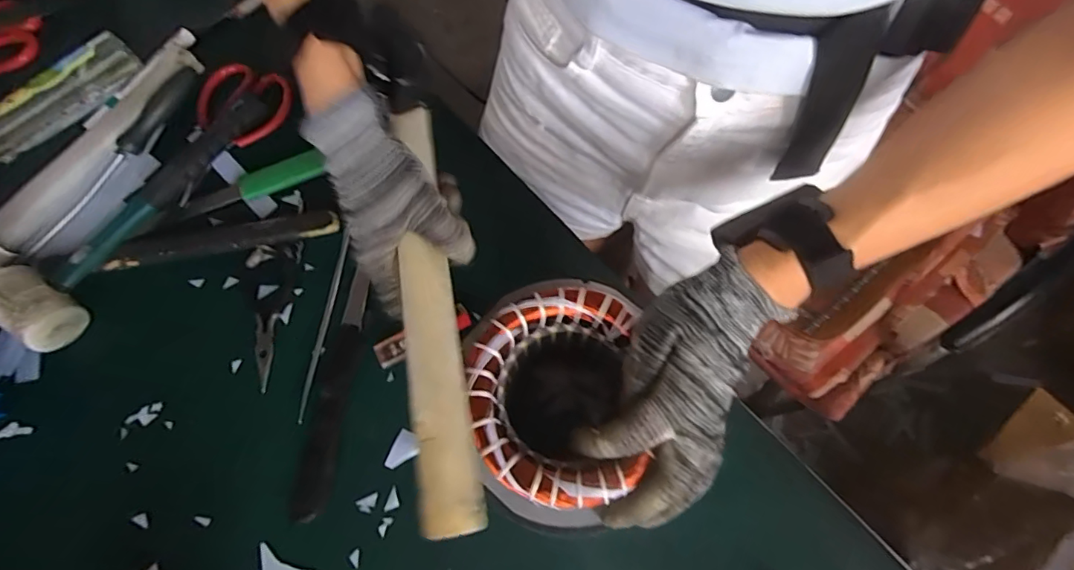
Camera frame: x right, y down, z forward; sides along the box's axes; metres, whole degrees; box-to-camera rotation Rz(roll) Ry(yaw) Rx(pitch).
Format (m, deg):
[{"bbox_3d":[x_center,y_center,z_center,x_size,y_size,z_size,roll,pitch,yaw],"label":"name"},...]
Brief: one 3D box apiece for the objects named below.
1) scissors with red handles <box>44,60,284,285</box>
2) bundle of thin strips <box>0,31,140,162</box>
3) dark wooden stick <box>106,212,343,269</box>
[{"bbox_3d":[-0.362,-0.121,0.497,0.089,0.021,0.264,39,76,11],"label":"scissors with red handles"},{"bbox_3d":[-0.503,-0.177,0.509,0.210,0.037,0.045,-40,76,-12],"label":"bundle of thin strips"},{"bbox_3d":[-0.291,-0.045,0.478,0.204,0.014,0.030,-10,72,-3],"label":"dark wooden stick"}]

